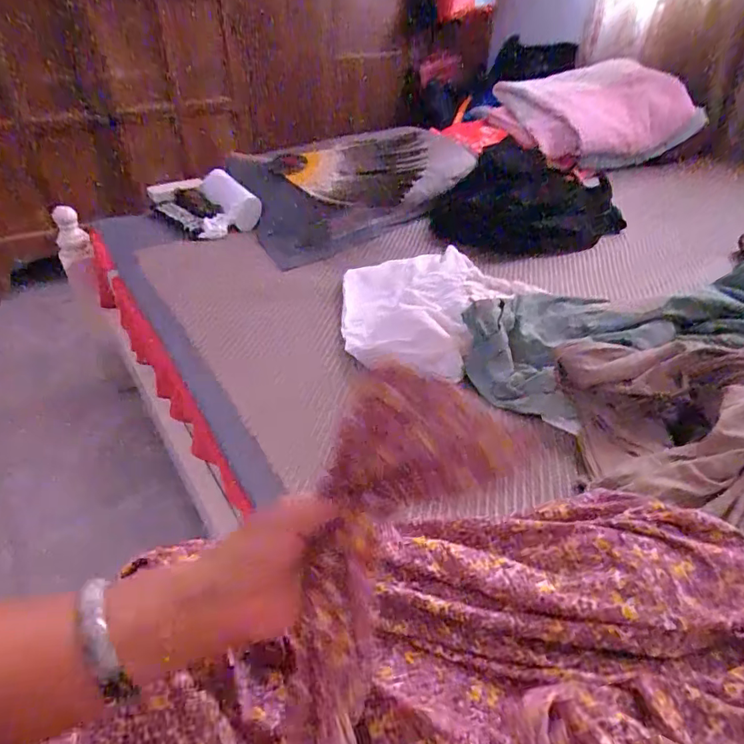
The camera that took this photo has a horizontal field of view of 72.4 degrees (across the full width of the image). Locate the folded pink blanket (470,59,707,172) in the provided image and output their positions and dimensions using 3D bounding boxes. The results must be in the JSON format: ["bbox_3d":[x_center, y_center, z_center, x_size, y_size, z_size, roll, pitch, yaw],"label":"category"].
[{"bbox_3d":[0.537,-0.658,1.286,0.457,0.188,0.308,-11,42,-12],"label":"folded pink blanket"}]

